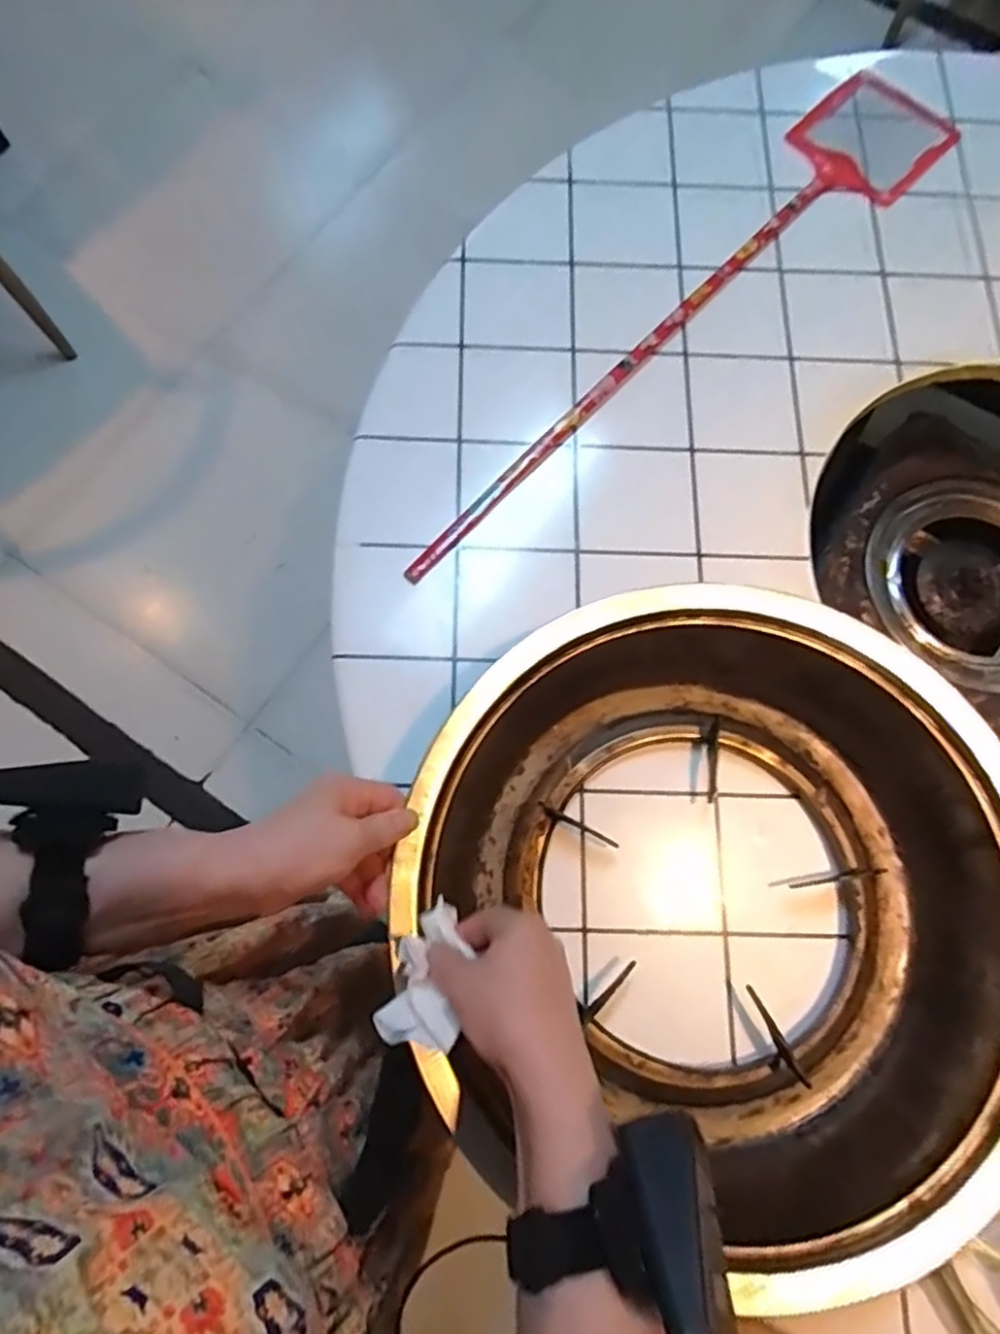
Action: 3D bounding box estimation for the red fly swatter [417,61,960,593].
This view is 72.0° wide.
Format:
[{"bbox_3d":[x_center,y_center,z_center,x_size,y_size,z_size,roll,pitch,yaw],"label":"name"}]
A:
[{"bbox_3d":[0.177,-0.339,0.643,0.125,0.006,0.741,43,78,10],"label":"red fly swatter"}]

